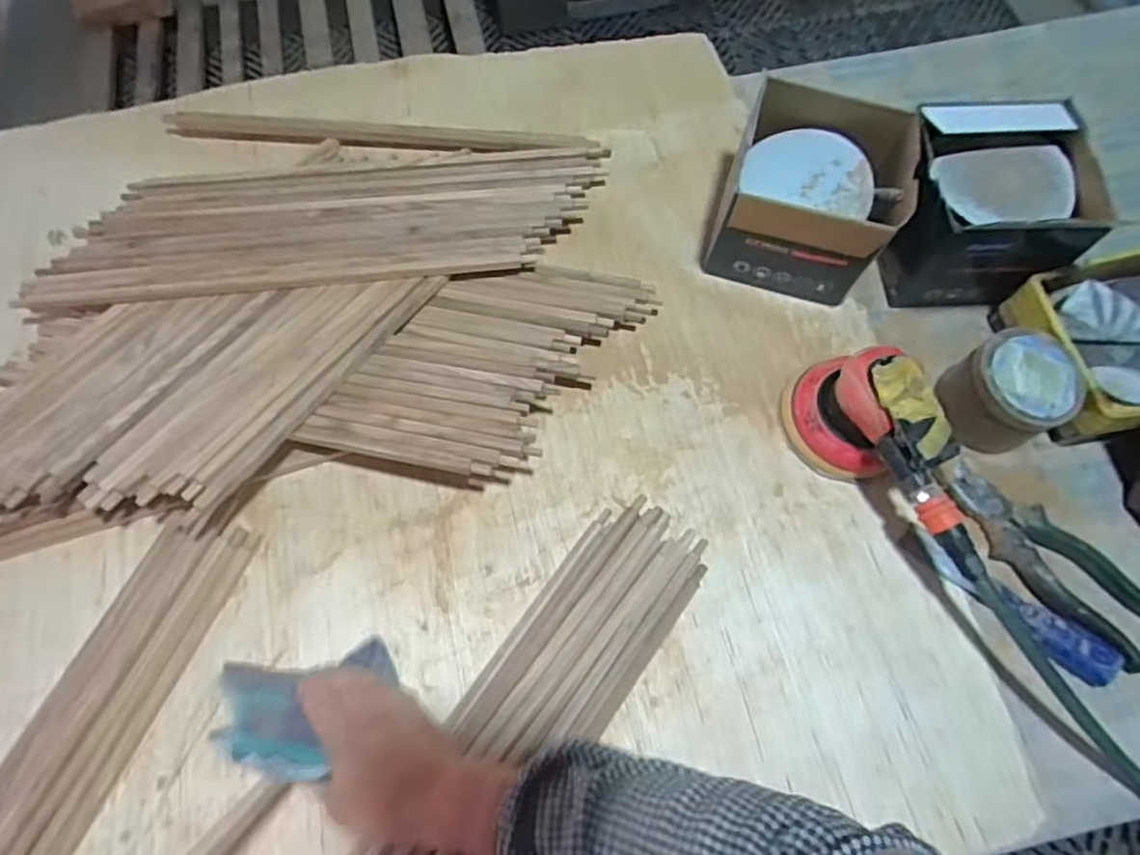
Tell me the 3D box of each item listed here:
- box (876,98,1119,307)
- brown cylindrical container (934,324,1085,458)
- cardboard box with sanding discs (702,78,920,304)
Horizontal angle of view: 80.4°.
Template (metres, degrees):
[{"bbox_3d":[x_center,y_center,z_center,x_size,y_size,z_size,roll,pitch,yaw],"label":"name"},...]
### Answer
[{"bbox_3d":[0.363,-0.198,0.605,0.155,0.126,0.136,-3,68,-2],"label":"box"},{"bbox_3d":[0.367,-0.030,0.565,0.079,0.072,0.082,0,68,-1],"label":"brown cylindrical container"},{"bbox_3d":[0.213,-0.210,0.607,0.145,0.112,0.149,13,69,4],"label":"cardboard box with sanding discs"}]

